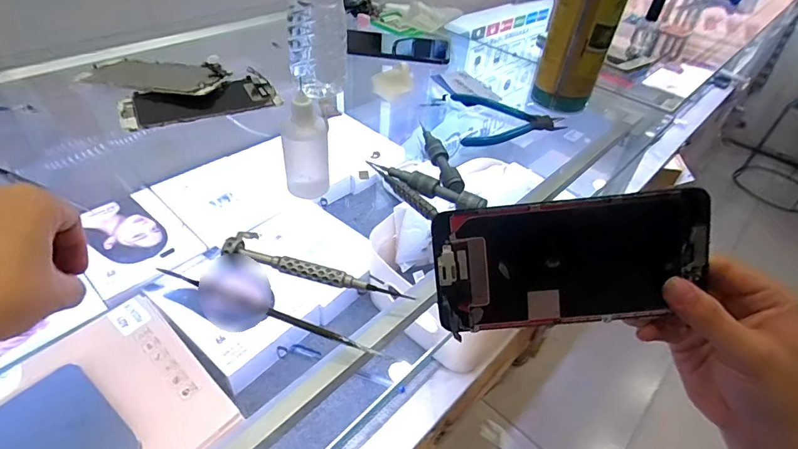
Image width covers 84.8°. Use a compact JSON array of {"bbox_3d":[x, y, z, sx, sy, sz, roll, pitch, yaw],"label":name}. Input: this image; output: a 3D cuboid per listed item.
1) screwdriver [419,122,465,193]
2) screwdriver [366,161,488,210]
[{"bbox_3d":[0.036,-0.062,0.392,0.016,0.010,0.108,-6,44,-12],"label":"screwdriver"},{"bbox_3d":[0.021,-0.033,0.361,0.106,0.011,0.013,25,46,20],"label":"screwdriver"}]

